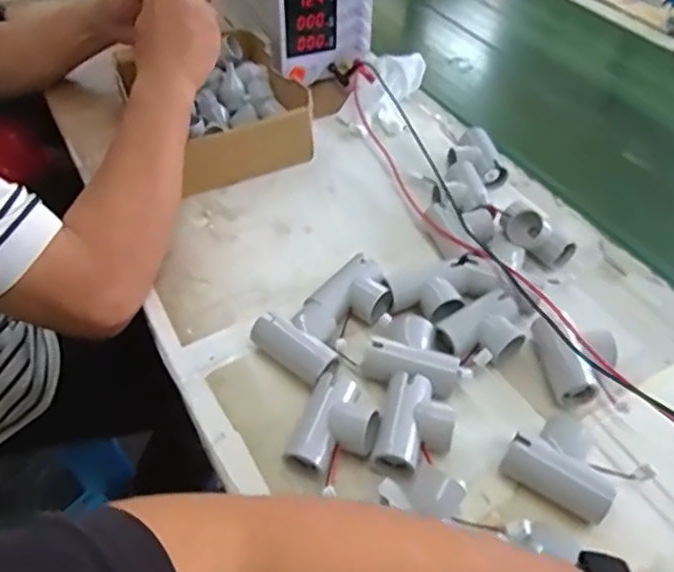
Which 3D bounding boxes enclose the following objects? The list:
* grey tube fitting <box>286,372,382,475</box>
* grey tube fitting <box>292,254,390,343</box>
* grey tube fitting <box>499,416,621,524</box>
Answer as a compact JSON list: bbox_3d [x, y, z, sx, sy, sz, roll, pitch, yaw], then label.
[{"bbox_3d":[0.001,0.105,0.454,0.056,0.031,0.076,14,49,12],"label":"grey tube fitting"},{"bbox_3d":[0.008,0.016,0.539,0.056,0.032,0.093,32,55,25],"label":"grey tube fitting"},{"bbox_3d":[0.165,0.128,0.442,0.072,0.032,0.067,33,55,26],"label":"grey tube fitting"}]

